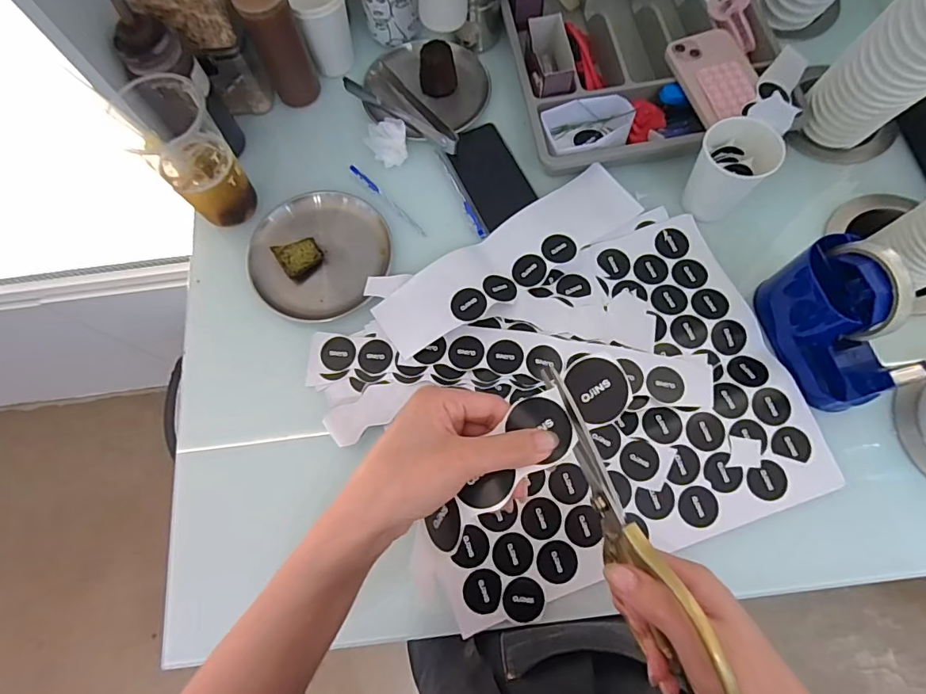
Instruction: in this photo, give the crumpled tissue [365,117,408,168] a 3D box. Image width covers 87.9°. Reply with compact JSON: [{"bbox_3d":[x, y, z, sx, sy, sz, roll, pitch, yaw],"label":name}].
[{"bbox_3d":[-0.096,-0.255,0.603,0.049,0.020,0.058,-6,72,1],"label":"crumpled tissue"}]

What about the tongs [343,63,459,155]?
[{"bbox_3d":[-0.072,-0.302,0.618,0.063,0.022,0.175,-42,75,-10],"label":"tongs"}]

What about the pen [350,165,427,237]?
[{"bbox_3d":[-0.094,-0.182,0.596,0.008,0.006,0.134,-43,78,-11],"label":"pen"}]

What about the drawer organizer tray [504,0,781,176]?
[{"bbox_3d":[0.218,-0.404,0.615,0.306,0.061,0.356,-9,72,0],"label":"drawer organizer tray"}]

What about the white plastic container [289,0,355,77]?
[{"bbox_3d":[-0.182,-0.424,0.624,0.072,0.097,0.071,-19,72,-3],"label":"white plastic container"}]

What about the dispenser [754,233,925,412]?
[{"bbox_3d":[0.366,-0.024,0.460,0.075,0.114,0.150,-26,72,-5],"label":"dispenser"}]

